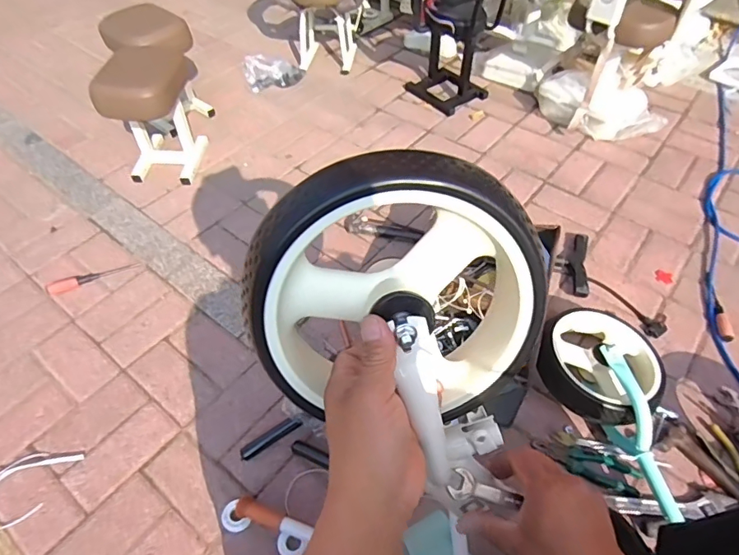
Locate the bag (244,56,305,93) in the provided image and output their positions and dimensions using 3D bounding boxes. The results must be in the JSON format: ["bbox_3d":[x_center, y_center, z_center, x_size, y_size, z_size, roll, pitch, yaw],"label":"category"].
[{"bbox_3d":[-0.339,-0.739,1.735,0.207,0.060,0.135,-12,53,-12],"label":"bag"}]

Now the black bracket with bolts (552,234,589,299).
[{"bbox_3d":[0.488,-0.042,1.173,0.082,0.032,0.198,11,51,8],"label":"black bracket with bolts"}]

